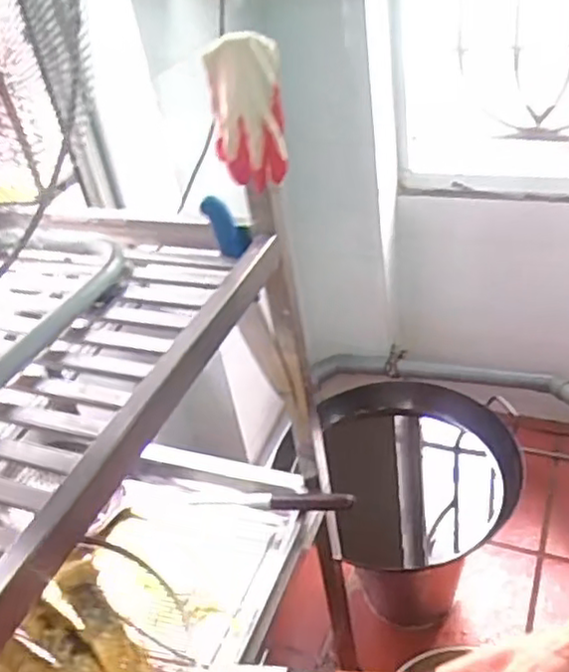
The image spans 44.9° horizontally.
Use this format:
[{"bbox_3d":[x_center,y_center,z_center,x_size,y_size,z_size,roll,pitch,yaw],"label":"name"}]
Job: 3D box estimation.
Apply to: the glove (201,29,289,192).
[{"bbox_3d":[-0.038,-0.232,0.714,0.073,0.147,0.052,-10,37,0],"label":"glove"}]

